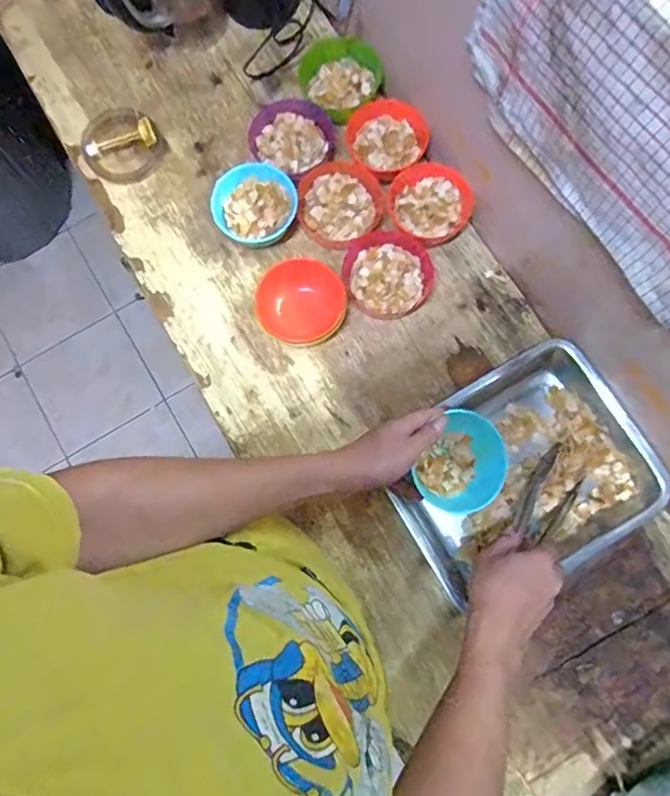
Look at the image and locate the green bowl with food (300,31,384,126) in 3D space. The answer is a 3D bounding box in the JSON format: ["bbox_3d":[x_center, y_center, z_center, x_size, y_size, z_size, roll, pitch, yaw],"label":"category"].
[{"bbox_3d":[0.006,-0.465,0.798,0.109,0.048,0.126,-41,81,-6],"label":"green bowl with food"}]

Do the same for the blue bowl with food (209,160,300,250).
[{"bbox_3d":[-0.109,-0.258,0.756,0.110,0.053,0.107,0,79,1],"label":"blue bowl with food"}]

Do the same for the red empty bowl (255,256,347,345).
[{"bbox_3d":[-0.046,-0.125,0.727,0.107,0.054,0.101,0,79,1],"label":"red empty bowl"}]

